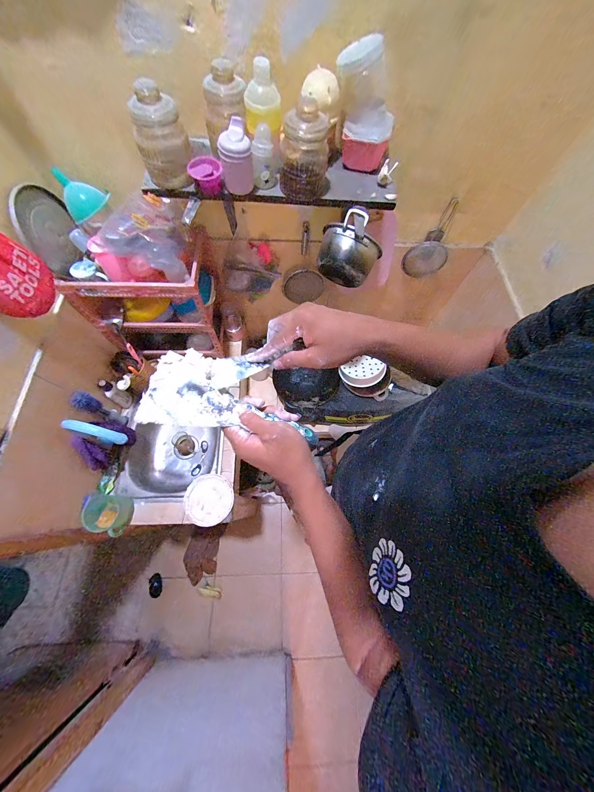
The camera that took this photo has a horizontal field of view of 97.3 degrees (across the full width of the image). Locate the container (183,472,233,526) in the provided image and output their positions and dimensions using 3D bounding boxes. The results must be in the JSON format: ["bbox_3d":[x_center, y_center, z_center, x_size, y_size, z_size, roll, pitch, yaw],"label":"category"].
[{"bbox_3d":[-0.330,0.389,0.983,0.173,0.023,0.175,1,67,-2],"label":"container"}]

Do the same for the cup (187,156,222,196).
[{"bbox_3d":[-0.205,-0.500,0.596,0.074,0.054,0.060,-7,68,-5],"label":"cup"}]

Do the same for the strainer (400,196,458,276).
[{"bbox_3d":[0.487,-0.540,0.939,0.144,0.274,0.039,3,67,-1],"label":"strainer"}]

